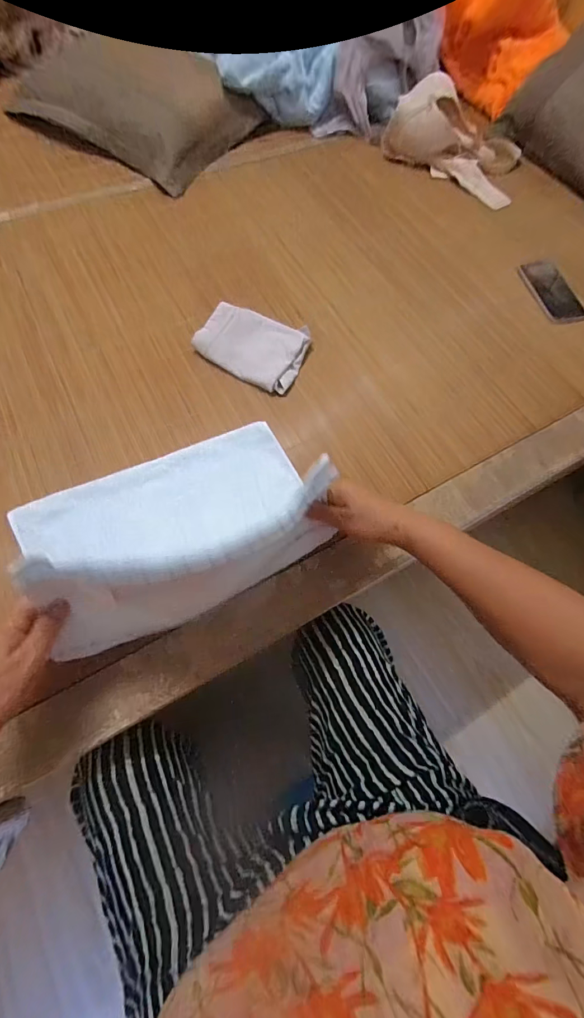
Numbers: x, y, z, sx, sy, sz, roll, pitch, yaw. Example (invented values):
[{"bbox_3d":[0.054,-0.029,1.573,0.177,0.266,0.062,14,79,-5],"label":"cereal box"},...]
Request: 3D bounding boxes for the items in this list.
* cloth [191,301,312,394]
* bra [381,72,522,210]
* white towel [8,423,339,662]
[{"bbox_3d":[-0.065,-0.250,0.618,0.161,0.028,0.117,20,66,6],"label":"cloth"},{"bbox_3d":[0.371,-0.784,0.837,0.295,0.102,0.211,37,69,13],"label":"bra"},{"bbox_3d":[-0.142,-0.003,0.440,0.331,0.151,0.217,-23,69,-13],"label":"white towel"}]

